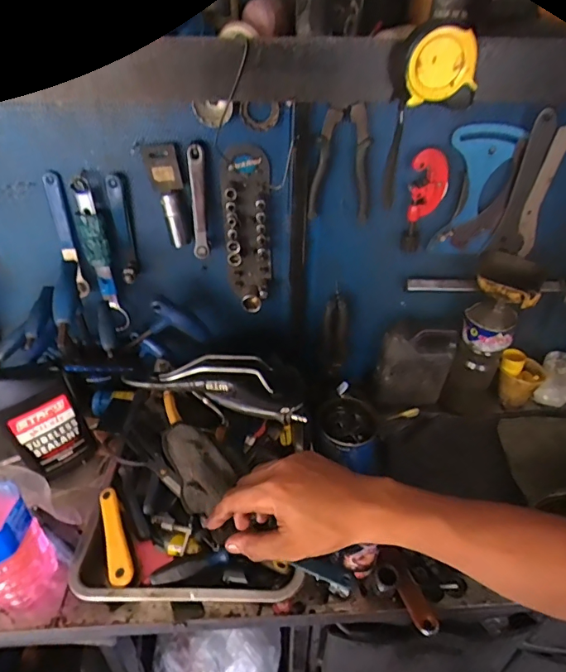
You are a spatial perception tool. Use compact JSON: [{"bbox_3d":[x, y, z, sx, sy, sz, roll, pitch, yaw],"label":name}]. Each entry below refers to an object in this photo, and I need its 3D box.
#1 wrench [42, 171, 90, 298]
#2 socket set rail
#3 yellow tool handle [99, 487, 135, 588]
[{"bbox_3d":[-0.331,-0.148,0.708,0.025,0.194,0.015,-4,31,-4],"label":"wrench"},{"bbox_3d":[-0.053,-0.155,0.703,0.071,0.244,0.038,-6,38,-9],"label":"socket set rail"},{"bbox_3d":[-0.216,0.258,0.599,0.028,0.011,0.129,-22,49,-8],"label":"yellow tool handle"}]

